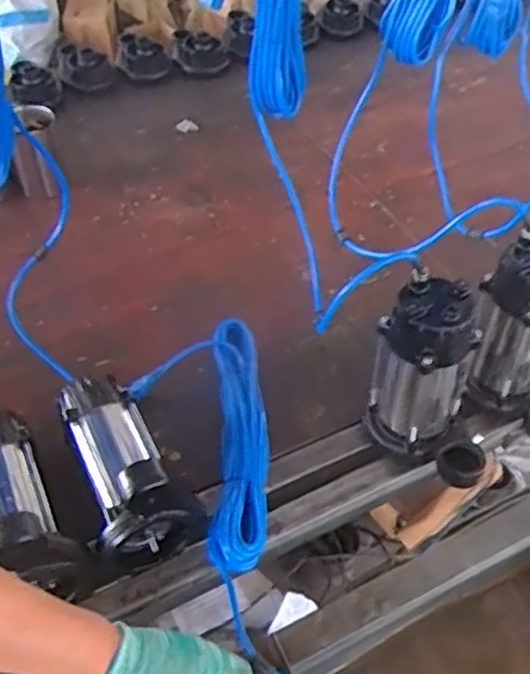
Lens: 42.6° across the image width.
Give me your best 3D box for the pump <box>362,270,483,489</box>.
[{"bbox_3d":[0.202,0.066,0.804,0.115,0.234,0.152,-9,49,-8],"label":"pump"}]

